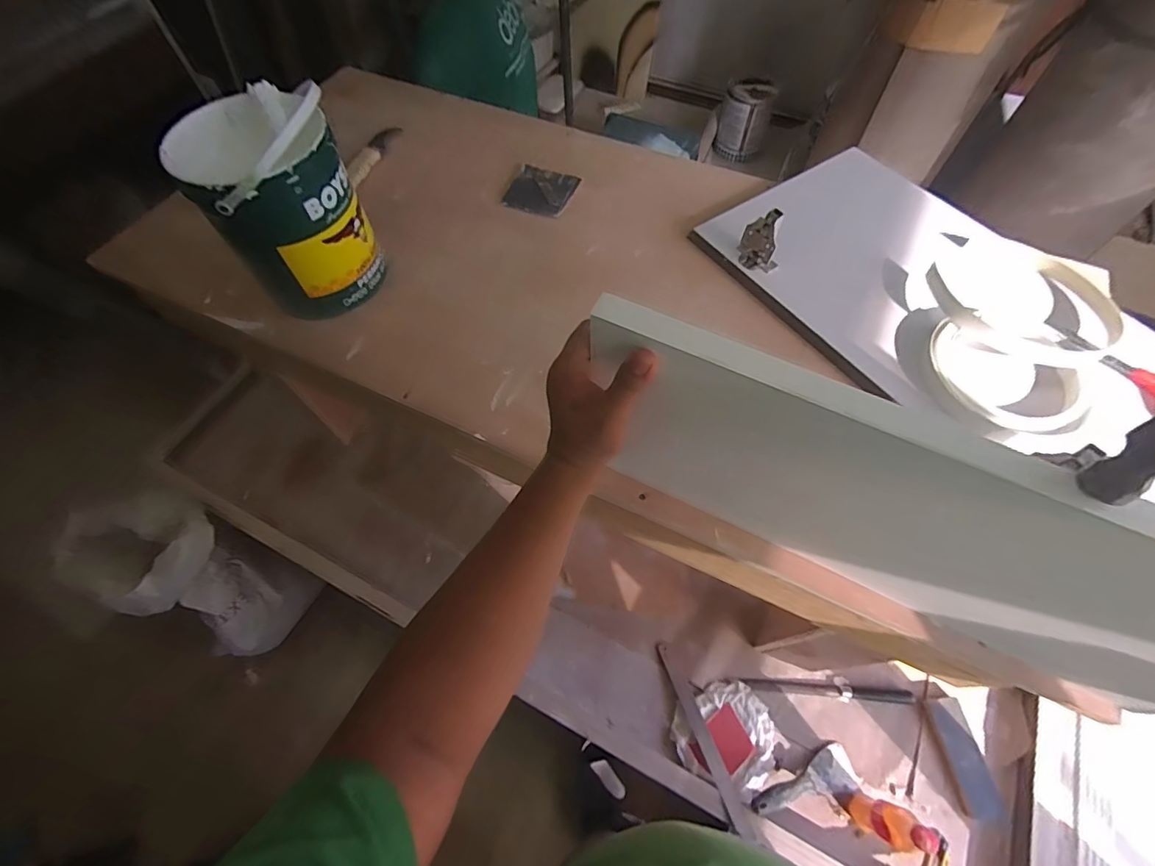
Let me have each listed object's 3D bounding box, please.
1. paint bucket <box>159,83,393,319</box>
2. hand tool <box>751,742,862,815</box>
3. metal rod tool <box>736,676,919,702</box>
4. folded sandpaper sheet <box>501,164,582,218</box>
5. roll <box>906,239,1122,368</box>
[{"bbox_3d":[-0.347,-0.271,0.599,0.163,0.206,0.158,-24,63,-12],"label":"paint bucket"},{"bbox_3d":[0.392,0.607,0.835,0.206,0.024,0.085,-4,60,-21],"label":"hand tool"},{"bbox_3d":[0.469,0.479,0.916,0.308,0.019,0.021,5,61,4],"label":"metal rod tool"},{"bbox_3d":[-0.057,-0.392,0.786,0.105,0.006,0.114,16,63,10],"label":"folded sandpaper sheet"},{"bbox_3d":[0.546,-0.181,0.620,0.212,0.035,0.207,0,61,1],"label":"roll"}]

